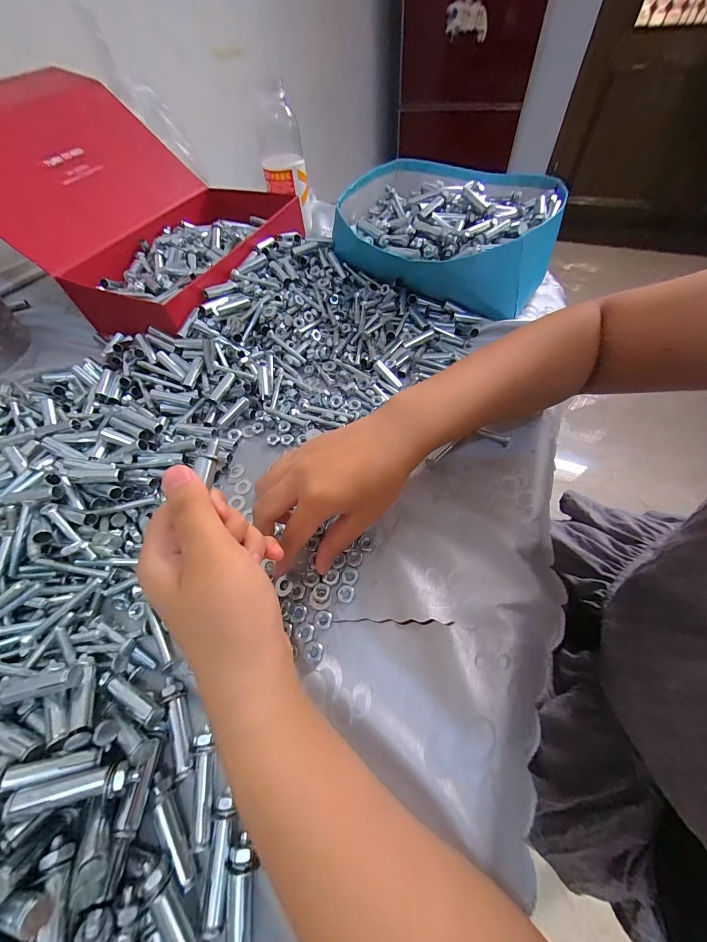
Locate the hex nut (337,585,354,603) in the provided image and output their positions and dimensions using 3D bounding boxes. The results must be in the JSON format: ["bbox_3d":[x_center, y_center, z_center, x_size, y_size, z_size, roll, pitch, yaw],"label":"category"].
[{"bbox_3d":[-0.006,0.094,0.249,0.012,0.006,0.012,6,59,6],"label":"hex nut"}]

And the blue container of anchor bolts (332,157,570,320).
[{"bbox_3d":[0.126,-0.340,0.451,0.280,0.082,0.280,21,62,15],"label":"blue container of anchor bolts"}]

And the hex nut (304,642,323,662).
[{"bbox_3d":[-0.029,0.127,0.229,0.013,0.004,0.012,7,59,7],"label":"hex nut"}]

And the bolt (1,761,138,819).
[{"bbox_3d":[-0.146,0.166,0.171,0.055,0.008,0.012,2,56,-21],"label":"bolt"}]

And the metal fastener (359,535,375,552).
[{"bbox_3d":[0.011,0.059,0.269,0.012,0.004,0.013,-1,59,2],"label":"metal fastener"}]

